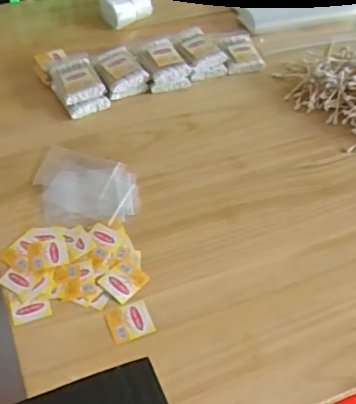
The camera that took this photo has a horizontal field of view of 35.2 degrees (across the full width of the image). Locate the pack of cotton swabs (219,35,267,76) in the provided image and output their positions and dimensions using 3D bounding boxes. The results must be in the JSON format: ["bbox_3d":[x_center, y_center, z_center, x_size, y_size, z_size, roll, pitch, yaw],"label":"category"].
[{"bbox_3d":[0.095,-0.230,0.859,0.061,0.016,0.079,-10,53,-11],"label":"pack of cotton swabs"}]

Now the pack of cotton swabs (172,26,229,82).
[{"bbox_3d":[0.031,-0.227,0.844,0.071,0.031,0.095,-13,54,-13],"label":"pack of cotton swabs"}]

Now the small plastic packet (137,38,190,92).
[{"bbox_3d":[-0.024,-0.200,0.817,0.060,0.036,0.085,-20,56,-17],"label":"small plastic packet"}]

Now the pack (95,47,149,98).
[{"bbox_3d":[-0.083,-0.184,0.805,0.056,0.030,0.077,-22,56,-19],"label":"pack"}]

